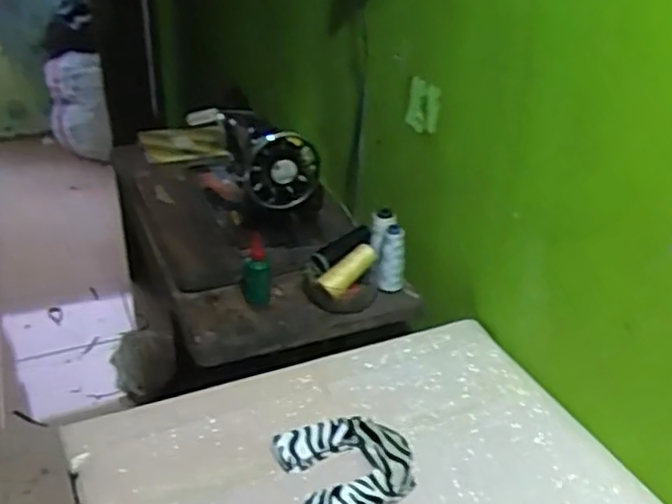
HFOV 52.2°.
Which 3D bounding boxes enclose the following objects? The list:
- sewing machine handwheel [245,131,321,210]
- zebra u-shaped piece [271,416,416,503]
[{"bbox_3d":[-0.081,-0.144,1.187,0.052,0.136,0.142,27,38,37],"label":"sewing machine handwheel"},{"bbox_3d":[0.018,0.250,0.813,0.149,0.014,0.151,-12,33,-23],"label":"zebra u-shaped piece"}]

